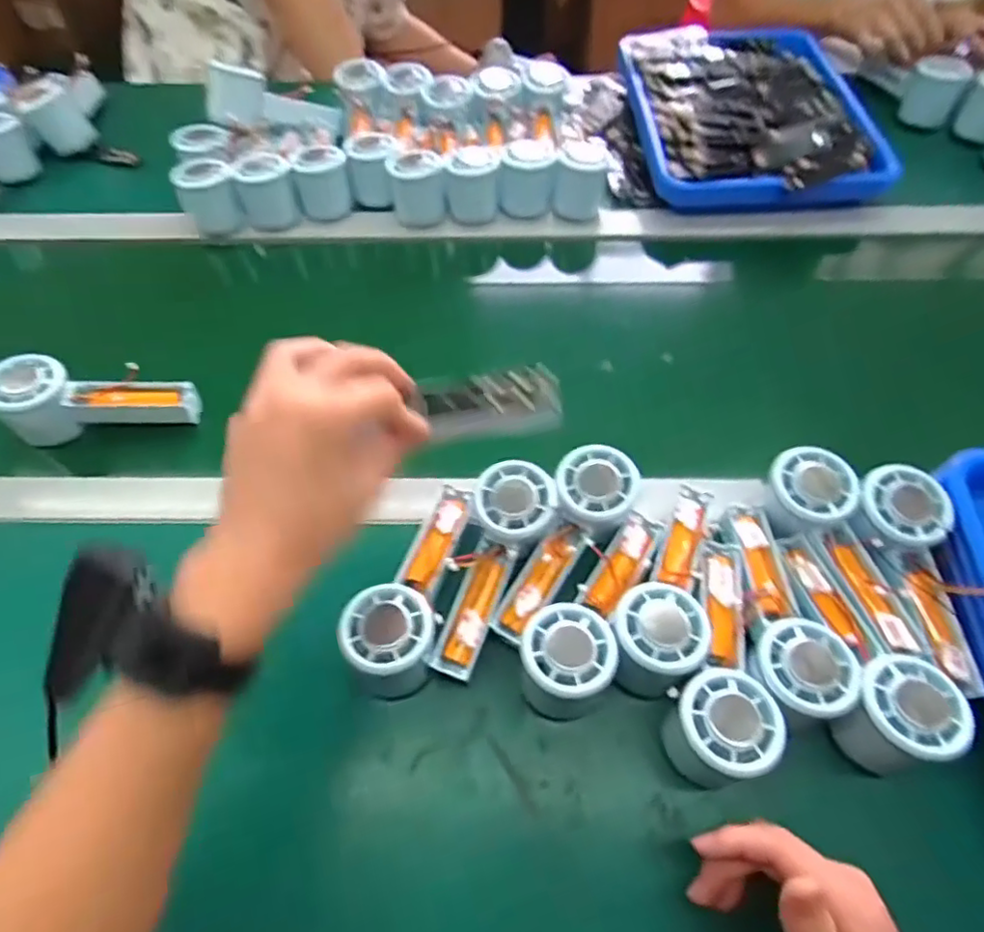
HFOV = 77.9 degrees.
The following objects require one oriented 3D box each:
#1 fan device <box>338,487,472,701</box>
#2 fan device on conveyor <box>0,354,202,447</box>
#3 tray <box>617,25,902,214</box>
[{"bbox_3d":[-0.049,0.079,0.421,0.052,0.059,0.151,18,60,12],"label":"fan device"},{"bbox_3d":[-0.331,-0.054,0.517,0.154,0.061,0.054,-1,57,-14],"label":"fan device on conveyor"},{"bbox_3d":[0.295,-0.425,0.717,0.251,0.046,0.334,-2,58,0],"label":"tray"}]

